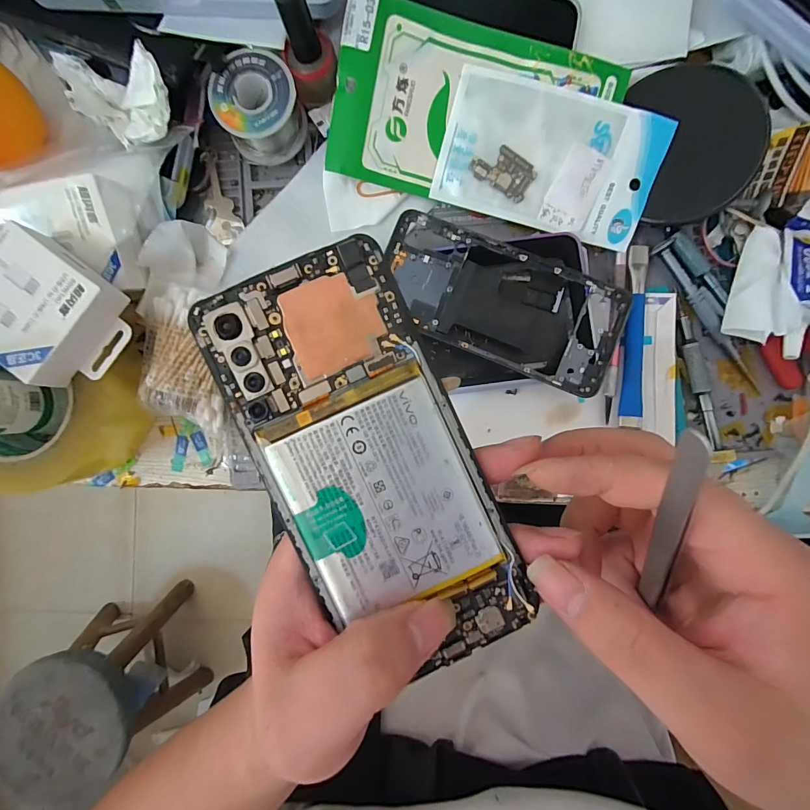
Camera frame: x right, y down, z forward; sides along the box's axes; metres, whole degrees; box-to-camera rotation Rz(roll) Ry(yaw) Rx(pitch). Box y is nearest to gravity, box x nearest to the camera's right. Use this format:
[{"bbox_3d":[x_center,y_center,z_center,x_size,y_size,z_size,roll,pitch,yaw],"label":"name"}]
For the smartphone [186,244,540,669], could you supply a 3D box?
[{"bbox_3d":[-0.012,0.021,0.138,0.072,0.009,0.154,-29,92,1],"label":"smartphone"}]

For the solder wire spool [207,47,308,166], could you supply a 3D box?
[{"bbox_3d":[-0.097,-0.197,0.259,0.052,0.037,0.048,0,90,1],"label":"solder wire spool"}]

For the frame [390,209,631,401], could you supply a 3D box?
[{"bbox_3d":[0.060,-0.067,0.254,0.159,0.015,0.075,23,90,1],"label":"frame"}]

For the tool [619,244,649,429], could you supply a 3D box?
[{"bbox_3d":[0.156,-0.047,0.261,0.014,0.010,0.124,5,90,1],"label":"tool"}]

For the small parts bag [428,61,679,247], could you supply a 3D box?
[{"bbox_3d":[0.095,-0.162,0.253,0.138,0.004,0.080,17,109,2],"label":"small parts bag"}]

